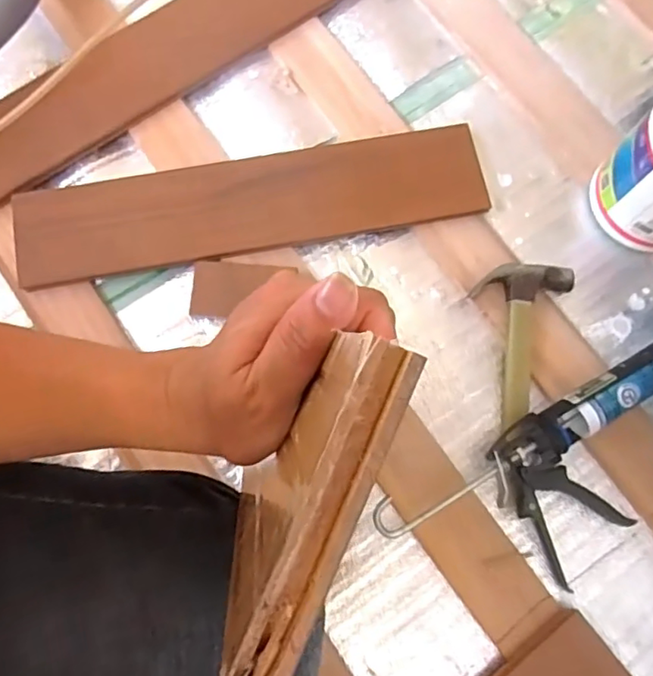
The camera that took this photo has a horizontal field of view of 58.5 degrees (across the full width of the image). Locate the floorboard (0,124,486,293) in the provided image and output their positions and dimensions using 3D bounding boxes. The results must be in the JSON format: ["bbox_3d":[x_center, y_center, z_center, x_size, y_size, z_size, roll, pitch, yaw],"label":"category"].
[{"bbox_3d":[-0.096,-0.170,0.737,0.577,0.022,0.127,-10,80,-2],"label":"floorboard"}]

